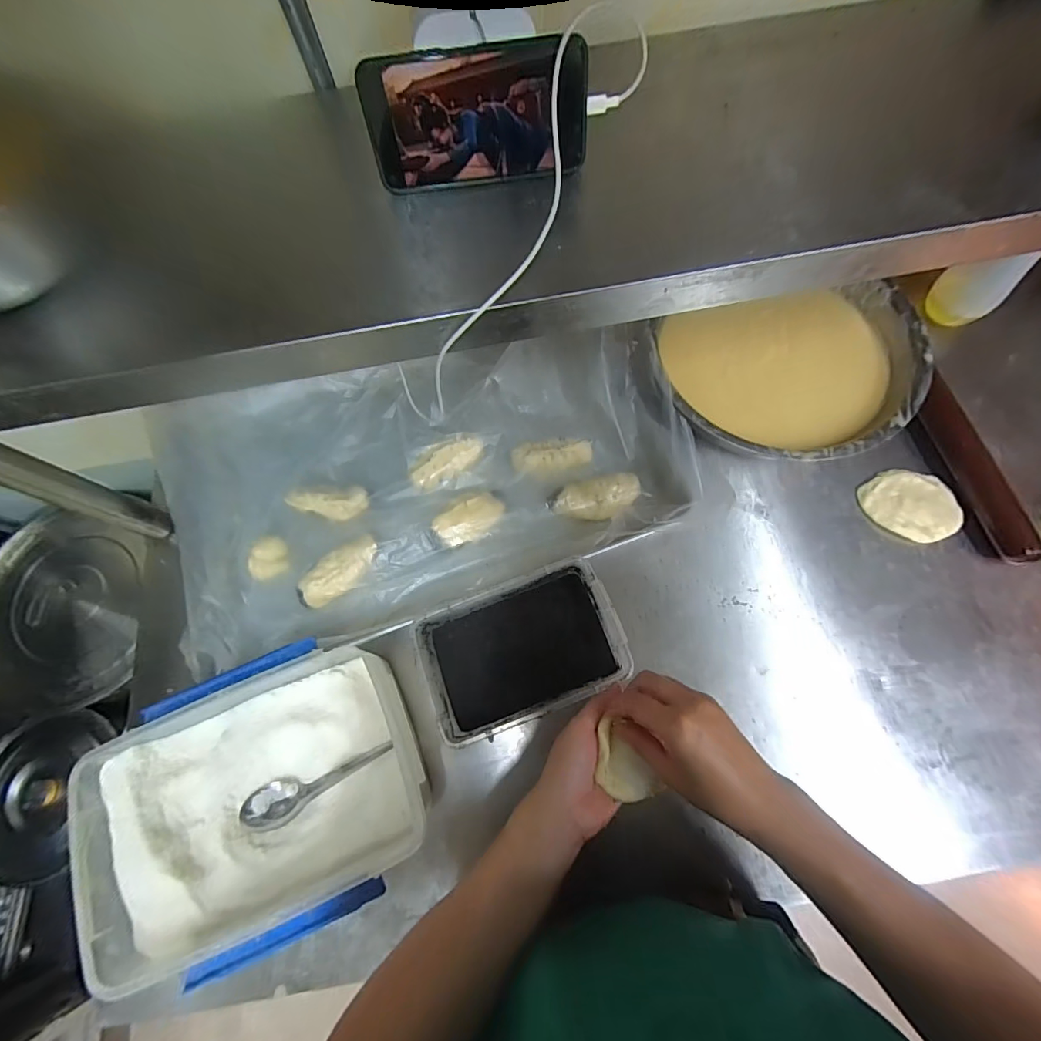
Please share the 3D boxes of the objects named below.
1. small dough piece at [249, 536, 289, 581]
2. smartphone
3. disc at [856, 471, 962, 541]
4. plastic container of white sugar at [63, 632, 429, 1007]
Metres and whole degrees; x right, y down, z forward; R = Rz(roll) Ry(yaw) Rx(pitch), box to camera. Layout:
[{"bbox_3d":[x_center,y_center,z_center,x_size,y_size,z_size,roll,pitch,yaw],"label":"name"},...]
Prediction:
[{"bbox_3d":[-0.315,0.046,0.575,0.043,0.013,0.052,-19,71,-4],"label":"small dough piece"},{"bbox_3d":[-0.031,-0.299,0.344,0.161,0.079,0.006,-7,52,0],"label":"smartphone"},{"bbox_3d":[0.479,-0.018,0.565,0.110,0.016,0.083,16,73,8],"label":"disc"},{"bbox_3d":[-0.256,0.270,0.455,0.312,0.087,0.239,-23,72,-6],"label":"plastic container of white sugar"}]

